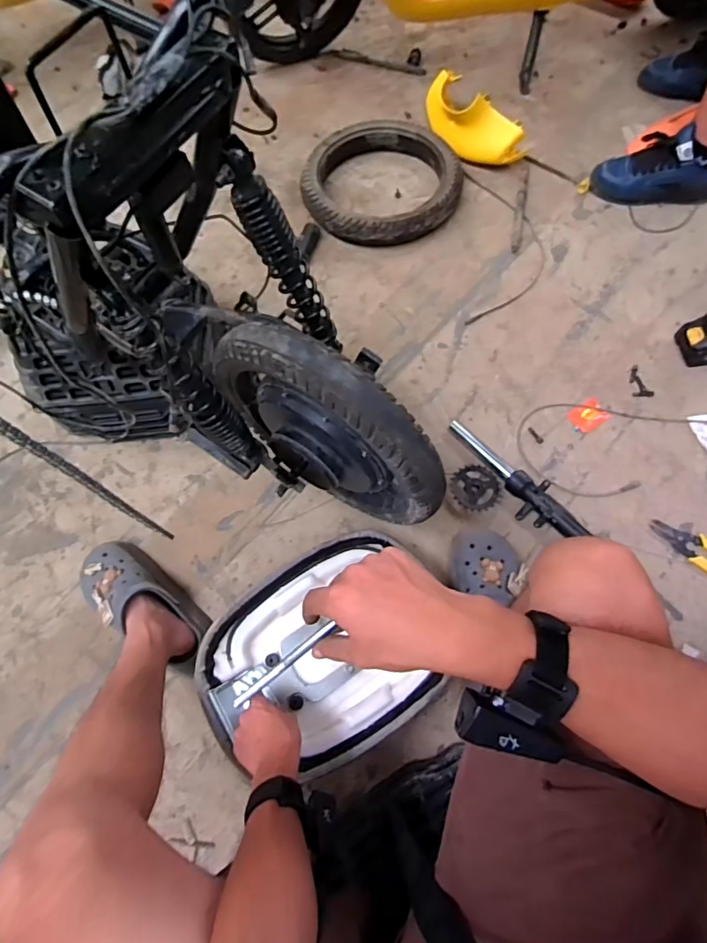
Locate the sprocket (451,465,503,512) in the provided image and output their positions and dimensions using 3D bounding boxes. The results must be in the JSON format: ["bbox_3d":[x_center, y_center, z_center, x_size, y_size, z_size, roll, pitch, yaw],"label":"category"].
[{"bbox_3d":[0.219,0.030,0.890,0.087,0.013,0.081,0,76,1],"label":"sprocket"}]

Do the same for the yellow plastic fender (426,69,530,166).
[{"bbox_3d":[0.275,-0.830,1.195,0.271,0.126,0.118,37,74,15],"label":"yellow plastic fender"}]

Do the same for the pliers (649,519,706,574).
[{"bbox_3d":[0.583,0.134,0.842,0.163,0.007,0.061,30,72,13],"label":"pliers"}]

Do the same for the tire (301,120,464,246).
[{"bbox_3d":[0.064,-0.675,1.165,0.370,0.064,0.359,7,68,5],"label":"tire"}]

